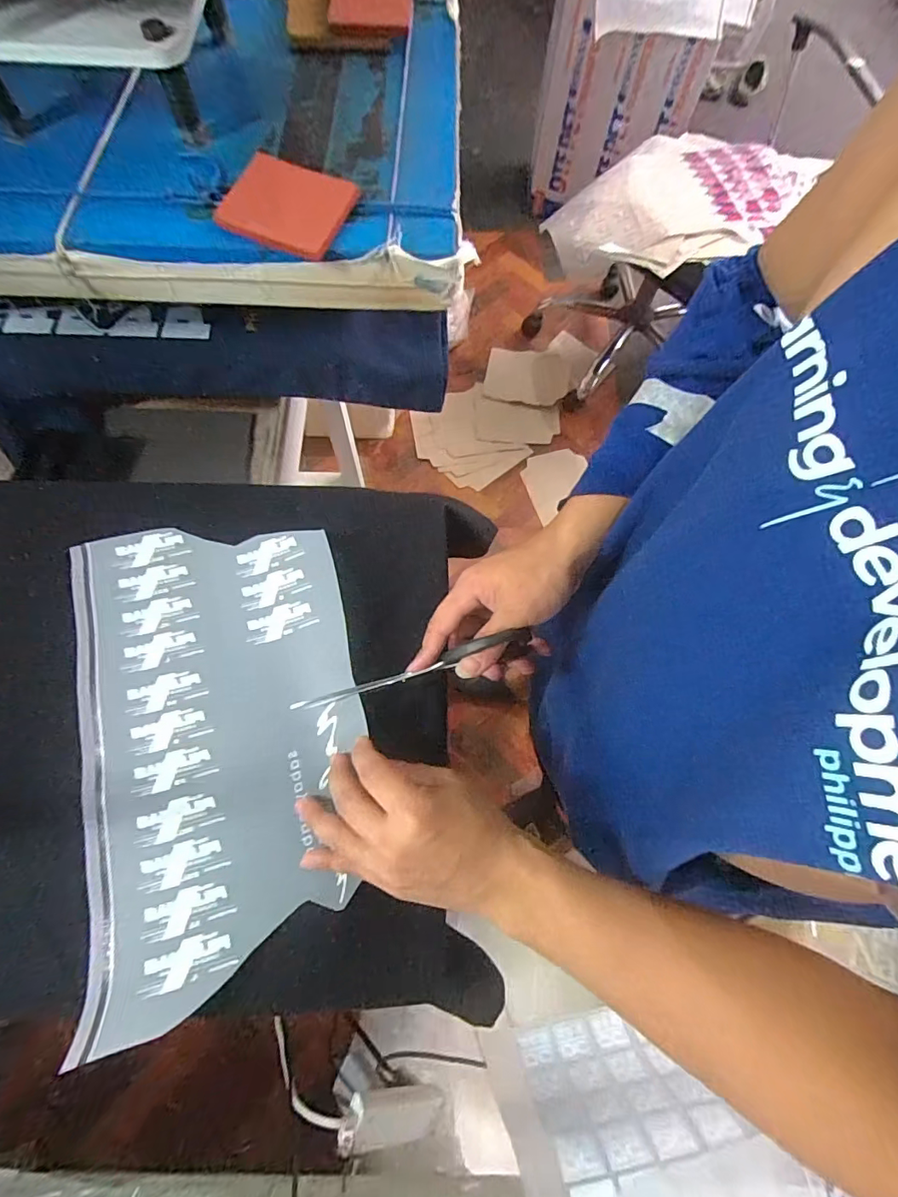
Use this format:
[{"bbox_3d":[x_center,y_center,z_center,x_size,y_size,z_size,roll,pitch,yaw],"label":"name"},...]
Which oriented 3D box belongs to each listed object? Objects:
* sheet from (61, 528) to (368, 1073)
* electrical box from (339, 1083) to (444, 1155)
[{"bbox_3d":[-0.171,0.093,0.377,0.205,0.026,0.342,-14,72,-6],"label":"sheet"},{"bbox_3d":[-0.055,0.521,0.504,0.126,0.027,0.034,28,67,-34],"label":"electrical box"}]

